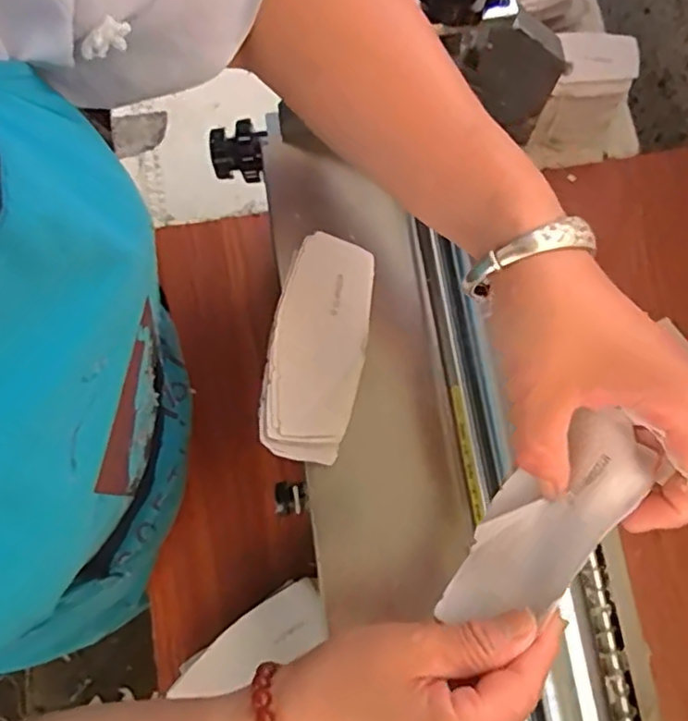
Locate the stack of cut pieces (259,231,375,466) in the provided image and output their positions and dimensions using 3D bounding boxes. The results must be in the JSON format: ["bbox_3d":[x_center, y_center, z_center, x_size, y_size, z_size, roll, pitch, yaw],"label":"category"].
[{"bbox_3d":[-0.018,-0.012,0.419,0.060,0.016,0.151,8,77,1],"label":"stack of cut pieces"}]

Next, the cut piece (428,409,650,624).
[{"bbox_3d":[0.090,0.077,0.292,0.045,0.019,0.117,40,108,8],"label":"cut piece"}]

